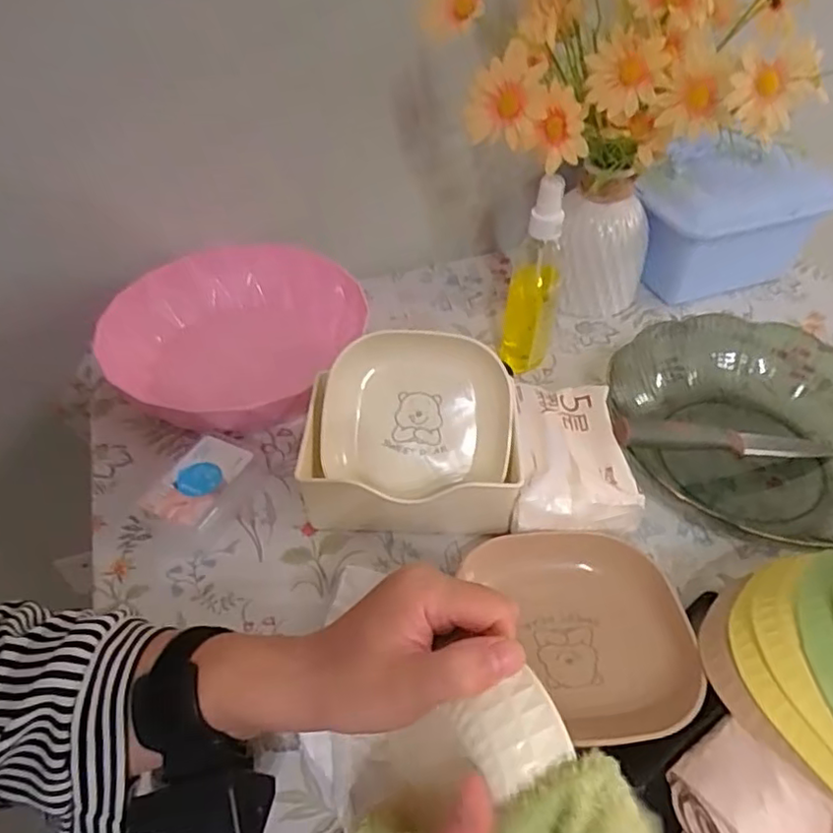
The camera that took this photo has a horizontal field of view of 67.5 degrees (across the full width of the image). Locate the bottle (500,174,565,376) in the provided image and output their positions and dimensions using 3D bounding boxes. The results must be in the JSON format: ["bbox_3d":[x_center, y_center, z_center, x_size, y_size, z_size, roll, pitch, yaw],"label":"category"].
[{"bbox_3d":[0.107,-0.124,0.558,0.042,0.183,0.045,-1,46,-1],"label":"bottle"}]

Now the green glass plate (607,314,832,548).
[{"bbox_3d":[0.280,0.005,0.517,0.230,0.058,0.234,0,46,0],"label":"green glass plate"}]

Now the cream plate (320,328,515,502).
[{"bbox_3d":[0.000,-0.001,0.490,0.146,0.130,0.024,-1,9,1],"label":"cream plate"}]

